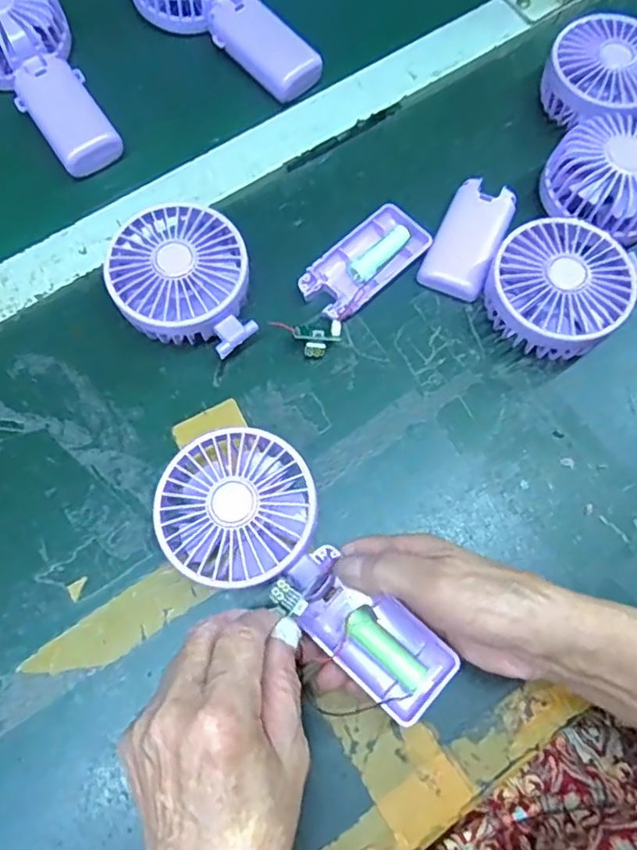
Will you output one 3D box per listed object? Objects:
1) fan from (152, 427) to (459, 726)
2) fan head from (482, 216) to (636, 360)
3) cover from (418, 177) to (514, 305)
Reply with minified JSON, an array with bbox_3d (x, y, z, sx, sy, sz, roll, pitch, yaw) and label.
[{"bbox_3d":[-0.010,0.078,0.319,0.081,0.032,0.180,-44,83,-13],"label":"fan"},{"bbox_3d":[0.151,-0.085,0.385,0.087,0.045,0.082,0,71,0],"label":"fan head"},{"bbox_3d":[0.103,-0.129,0.416,0.043,0.016,0.087,23,73,7],"label":"cover"}]

